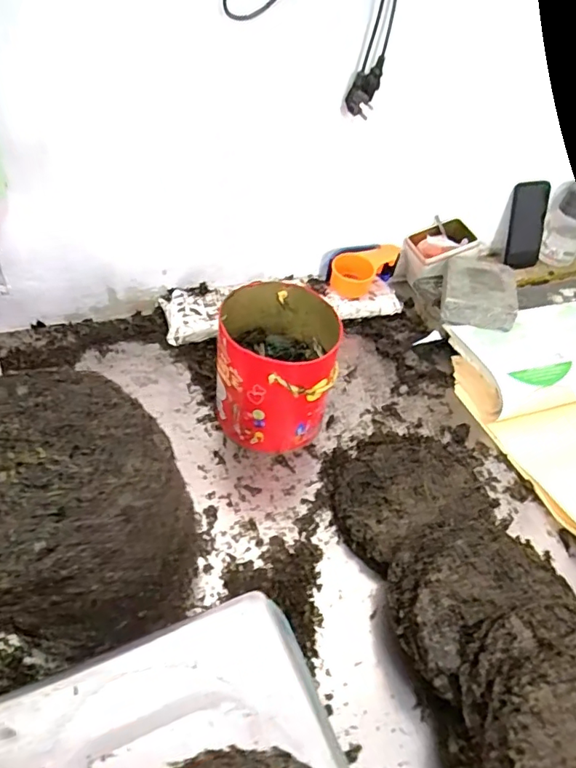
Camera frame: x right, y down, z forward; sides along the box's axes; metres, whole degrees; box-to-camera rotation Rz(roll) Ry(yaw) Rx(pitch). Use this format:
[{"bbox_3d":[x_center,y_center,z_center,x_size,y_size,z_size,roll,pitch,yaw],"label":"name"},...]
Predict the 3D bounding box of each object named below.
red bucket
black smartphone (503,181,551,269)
[{"bbox_3d":[-0.018,-0.023,0.771,0.163,0.178,0.184,7,45,0],"label":"red bucket"},{"bbox_3d":[0.499,-0.329,1.111,0.075,0.175,0.011,-5,33,-1],"label":"black smartphone"}]

